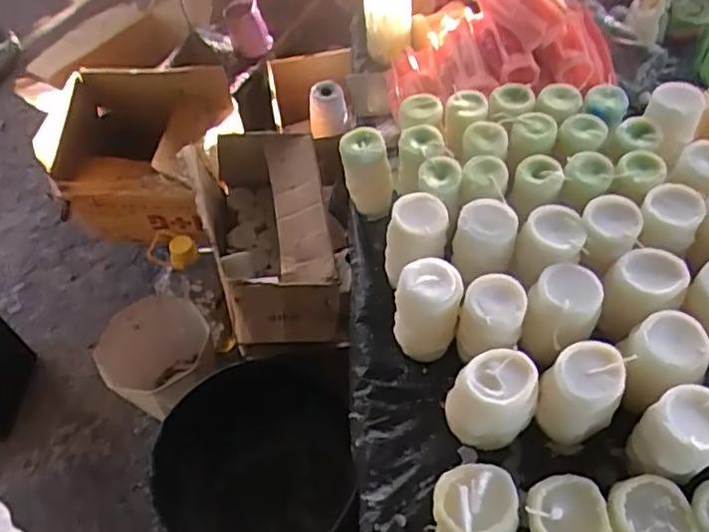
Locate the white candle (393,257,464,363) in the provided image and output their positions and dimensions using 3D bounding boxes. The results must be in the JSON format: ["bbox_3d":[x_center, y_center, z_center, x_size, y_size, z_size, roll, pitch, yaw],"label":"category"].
[{"bbox_3d":[0.074,0.045,0.683,0.064,0.103,0.057,4,54,8],"label":"white candle"}]

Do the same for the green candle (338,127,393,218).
[{"bbox_3d":[0.017,-0.109,0.814,0.048,0.115,0.046,-2,53,3],"label":"green candle"}]

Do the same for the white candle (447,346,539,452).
[{"bbox_3d":[0.129,0.126,0.617,0.068,0.088,0.068,-2,53,3],"label":"white candle"}]

